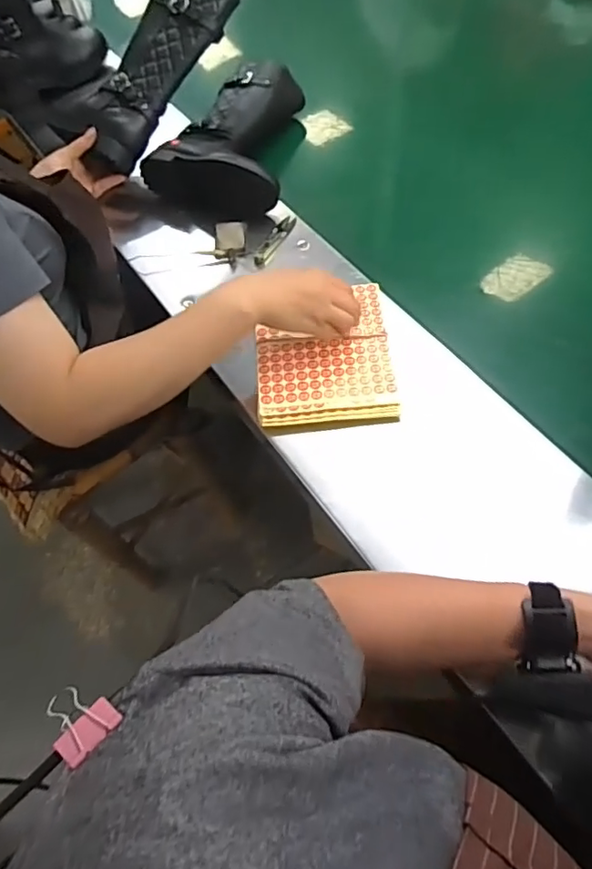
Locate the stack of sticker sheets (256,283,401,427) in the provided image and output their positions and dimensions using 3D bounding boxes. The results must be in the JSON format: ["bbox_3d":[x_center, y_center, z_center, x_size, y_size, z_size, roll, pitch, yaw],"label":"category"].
[{"bbox_3d":[0.032,-0.095,0.655,0.154,0.021,0.178,-5,60,2],"label":"stack of sticker sheets"}]

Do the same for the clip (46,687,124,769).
[{"bbox_3d":[-0.093,0.121,0.236,0.027,0.007,0.024,36,69,21],"label":"clip"}]

